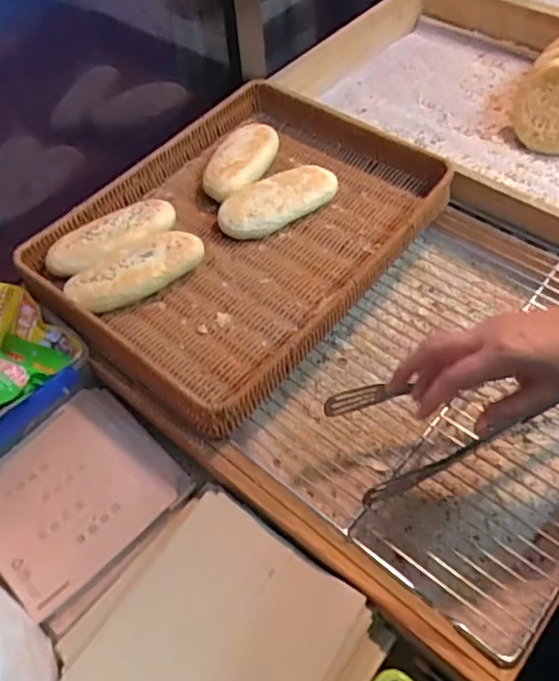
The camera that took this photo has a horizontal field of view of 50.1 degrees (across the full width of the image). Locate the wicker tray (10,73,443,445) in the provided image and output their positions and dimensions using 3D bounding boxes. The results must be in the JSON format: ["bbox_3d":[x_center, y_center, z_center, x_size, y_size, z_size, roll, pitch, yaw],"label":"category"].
[{"bbox_3d":[-0.050,-0.127,0.666,0.333,0.047,0.403,34,63,25],"label":"wicker tray"}]

